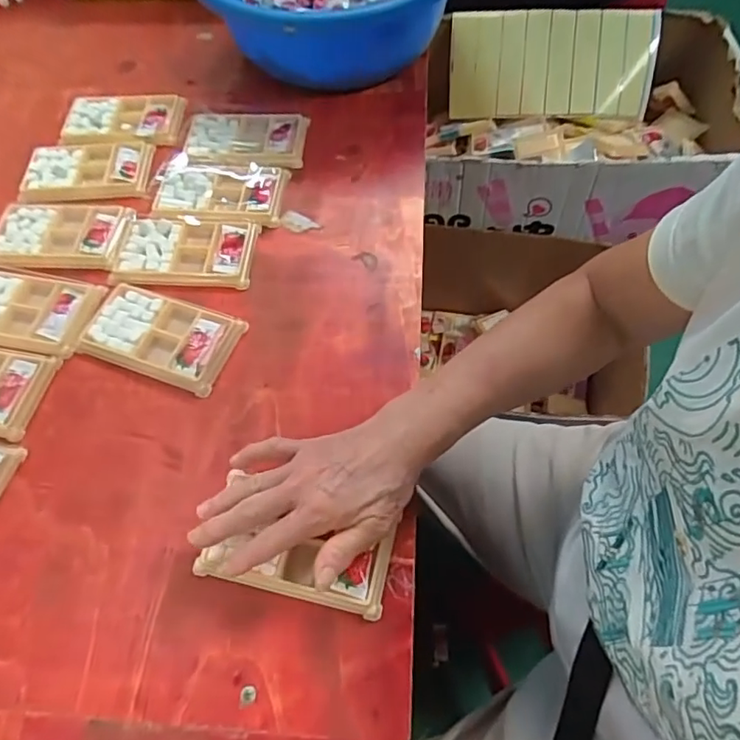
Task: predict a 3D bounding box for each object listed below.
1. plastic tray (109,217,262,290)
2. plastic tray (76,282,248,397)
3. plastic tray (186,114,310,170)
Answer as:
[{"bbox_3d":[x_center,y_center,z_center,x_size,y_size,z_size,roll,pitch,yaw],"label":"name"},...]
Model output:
[{"bbox_3d":[-0.181,-0.118,0.556,0.134,0.010,0.078,1,61,3],"label":"plastic tray"},{"bbox_3d":[-0.189,-0.032,0.510,0.135,0.012,0.077,17,63,11],"label":"plastic tray"},{"bbox_3d":[-0.139,-0.260,0.634,0.132,0.016,0.079,3,61,4],"label":"plastic tray"}]

